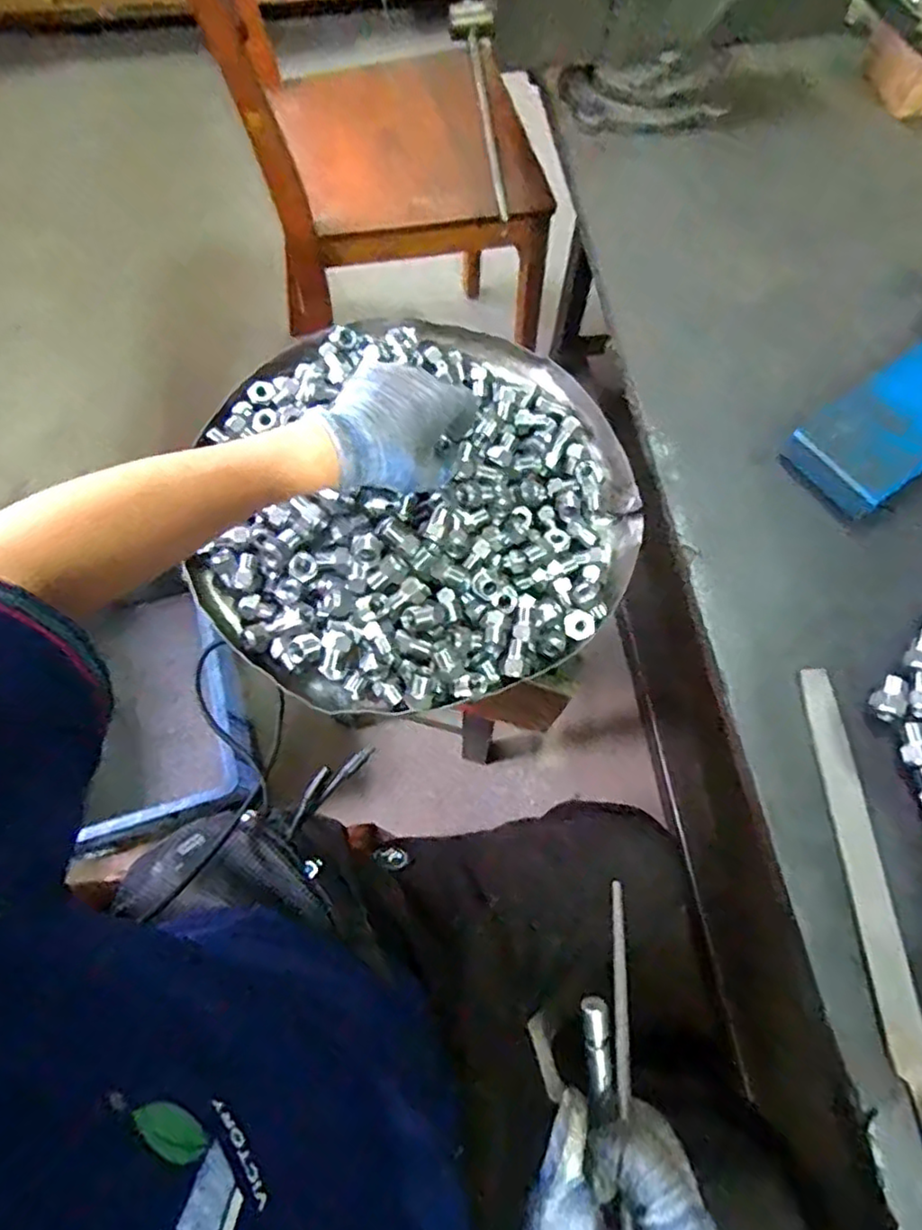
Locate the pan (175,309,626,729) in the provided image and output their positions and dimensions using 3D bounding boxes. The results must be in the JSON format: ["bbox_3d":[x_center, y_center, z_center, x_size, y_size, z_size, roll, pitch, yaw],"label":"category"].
[{"bbox_3d":[-0.034,-0.113,0.554,0.355,0.072,0.381,0,67,-1],"label":"pan"}]

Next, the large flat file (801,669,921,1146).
[{"bbox_3d":[0.264,0.176,0.426,0.025,0.008,0.286,-2,67,-2],"label":"large flat file"}]

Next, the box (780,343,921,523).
[{"bbox_3d":[0.387,-0.173,0.557,0.238,0.033,0.089,-33,72,-14],"label":"box"}]

